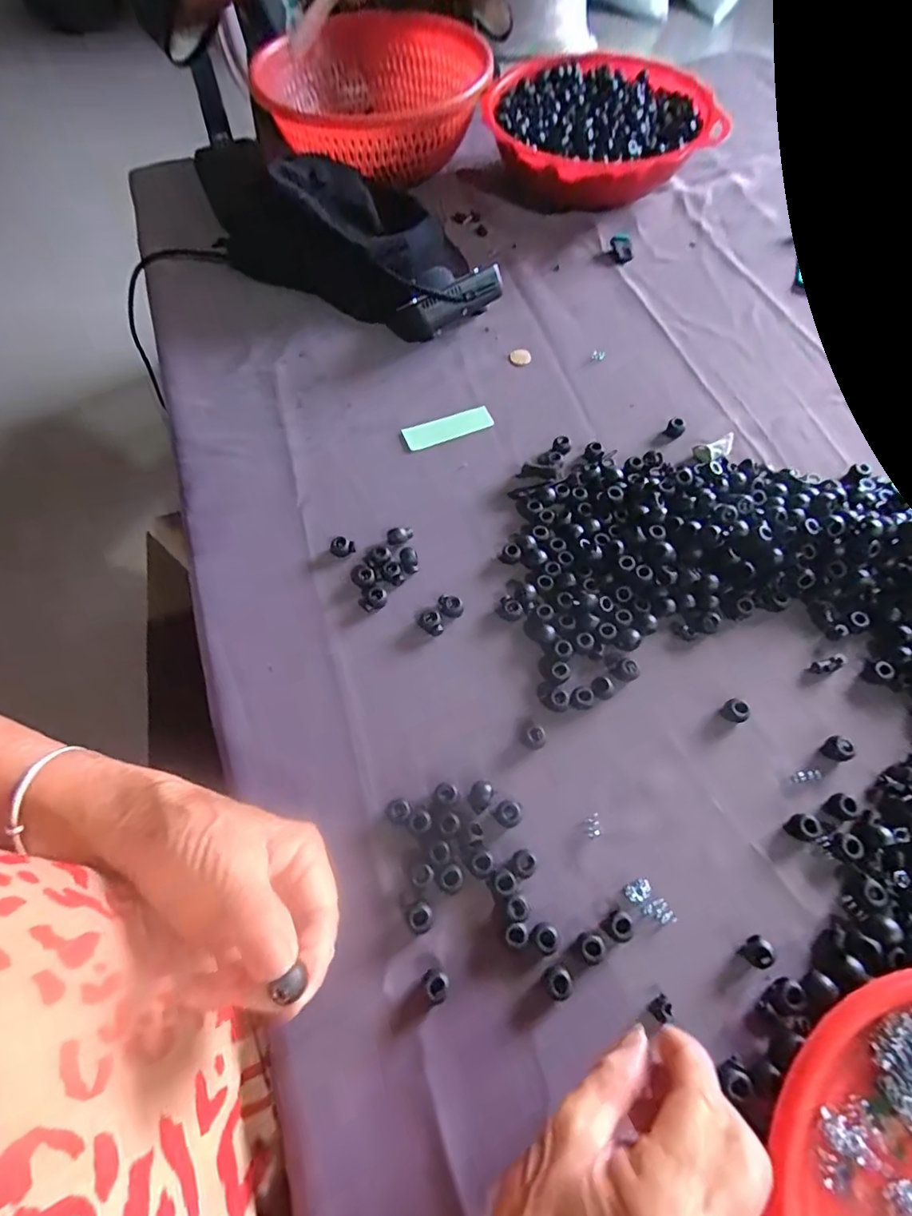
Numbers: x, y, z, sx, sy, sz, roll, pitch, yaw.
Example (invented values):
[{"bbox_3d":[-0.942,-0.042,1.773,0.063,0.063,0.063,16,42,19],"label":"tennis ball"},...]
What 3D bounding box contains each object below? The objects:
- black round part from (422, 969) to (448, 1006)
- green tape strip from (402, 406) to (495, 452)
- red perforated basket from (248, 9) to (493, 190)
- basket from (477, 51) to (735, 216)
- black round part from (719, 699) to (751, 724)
[{"bbox_3d":[-0.011,0.203,0.281,0.014,0.013,0.016,7,65,6],"label":"black round part"},{"bbox_3d":[-0.006,-0.159,0.465,0.080,0.004,0.024,-21,74,-9],"label":"green tape strip"},{"bbox_3d":[-0.092,-0.593,0.614,0.274,0.080,0.243,-10,64,-3],"label":"red perforated basket"},{"bbox_3d":[0.154,-0.525,0.595,0.243,0.077,0.222,-21,65,-8],"label":"basket"},{"bbox_3d":[0.182,0.067,0.341,0.013,0.012,0.015,-28,66,-11],"label":"black round part"}]

